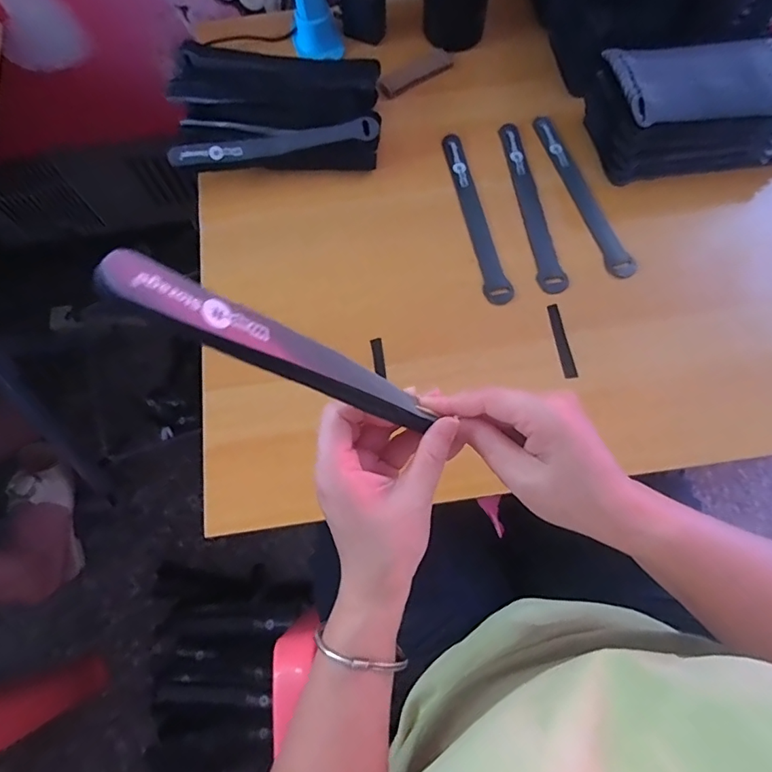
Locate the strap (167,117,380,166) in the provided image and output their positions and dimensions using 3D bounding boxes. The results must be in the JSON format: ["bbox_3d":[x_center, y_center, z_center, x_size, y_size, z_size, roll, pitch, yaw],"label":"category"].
[{"bbox_3d":[-0.106,-0.233,0.471,0.195,0.014,0.023,-8,71,-1],"label":"strap"}]

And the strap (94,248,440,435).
[{"bbox_3d":[-0.040,-0.012,0.232,0.008,0.177,0.023,-8,64,45],"label":"strap"}]

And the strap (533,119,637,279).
[{"bbox_3d":[0.187,-0.187,0.469,0.022,0.012,0.195,-15,71,-3],"label":"strap"}]

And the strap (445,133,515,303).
[{"bbox_3d":[0.085,-0.165,0.465,0.023,0.006,0.193,-10,71,-2],"label":"strap"}]

